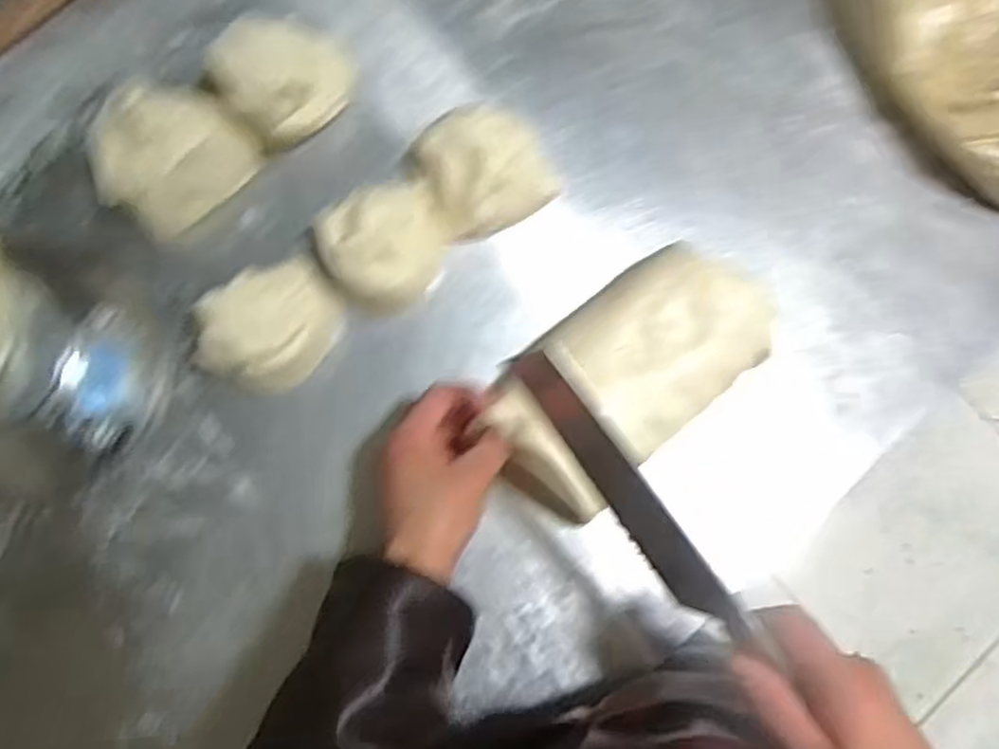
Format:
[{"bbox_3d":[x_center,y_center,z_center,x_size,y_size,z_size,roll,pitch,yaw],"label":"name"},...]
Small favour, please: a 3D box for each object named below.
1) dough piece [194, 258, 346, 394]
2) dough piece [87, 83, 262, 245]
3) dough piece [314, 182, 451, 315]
[{"bbox_3d":[-0.157,-0.032,0.524,0.103,0.061,0.074,-42,85,-8],"label":"dough piece"},{"bbox_3d":[-0.234,-0.151,0.536,0.084,0.071,0.097,31,81,2],"label":"dough piece"},{"bbox_3d":[-0.082,-0.094,0.546,0.089,0.036,0.086,0,81,-3],"label":"dough piece"}]

